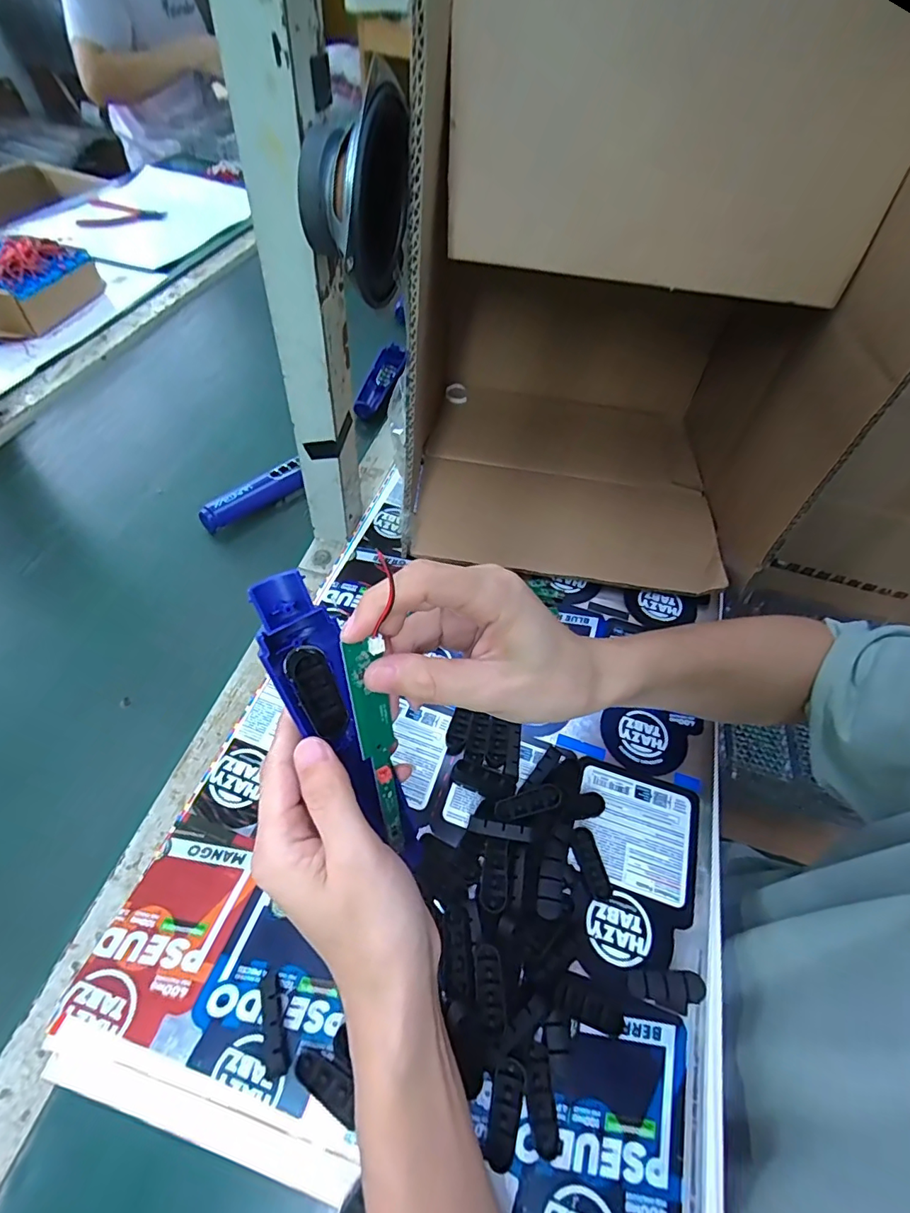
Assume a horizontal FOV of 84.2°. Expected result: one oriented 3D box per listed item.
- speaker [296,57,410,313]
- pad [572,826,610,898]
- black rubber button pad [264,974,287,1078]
[{"bbox_3d":[-0.055,-0.224,0.281,0.062,0.090,0.081,1,51,-9],"label":"speaker"},{"bbox_3d":[0.096,0.182,0.359,0.014,0.007,0.045,-14,56,-12],"label":"pad"},{"bbox_3d":[-0.105,0.244,0.296,0.010,0.013,0.049,-15,57,-12],"label":"black rubber button pad"}]

